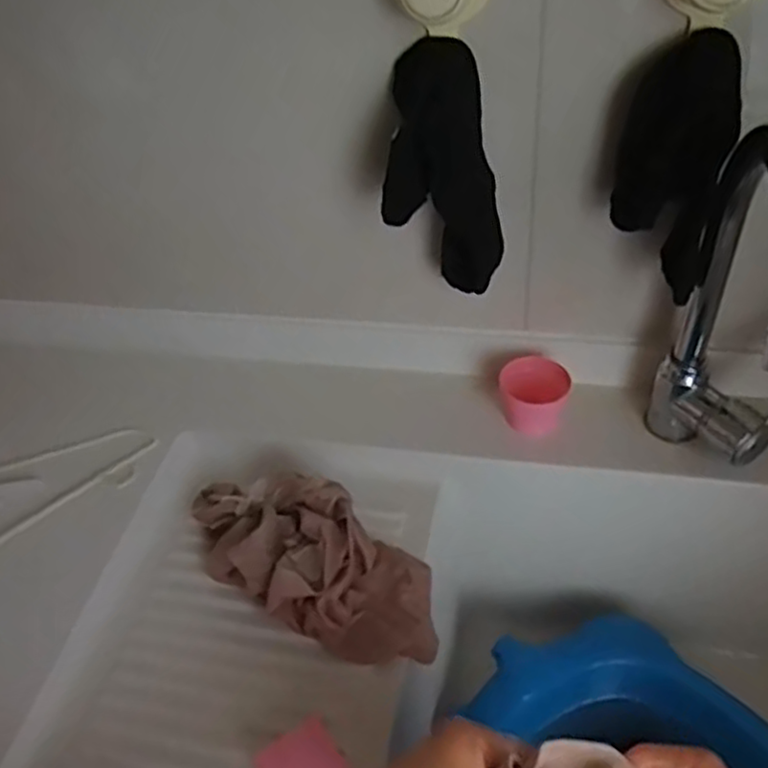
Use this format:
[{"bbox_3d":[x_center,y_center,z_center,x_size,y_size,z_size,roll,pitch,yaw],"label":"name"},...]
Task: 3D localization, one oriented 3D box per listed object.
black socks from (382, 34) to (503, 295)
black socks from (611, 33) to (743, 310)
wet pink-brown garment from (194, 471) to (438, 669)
[{"bbox_3d":[0.046,-0.149,0.511,0.084,0.171,0.053,0,47,8],"label":"black socks"},{"bbox_3d":[0.195,-0.144,0.465,0.074,0.154,0.039,19,52,24],"label":"black socks"},{"bbox_3d":[-0.057,0.134,0.552,0.219,0.059,0.100,24,54,27],"label":"wet pink-brown garment"}]

